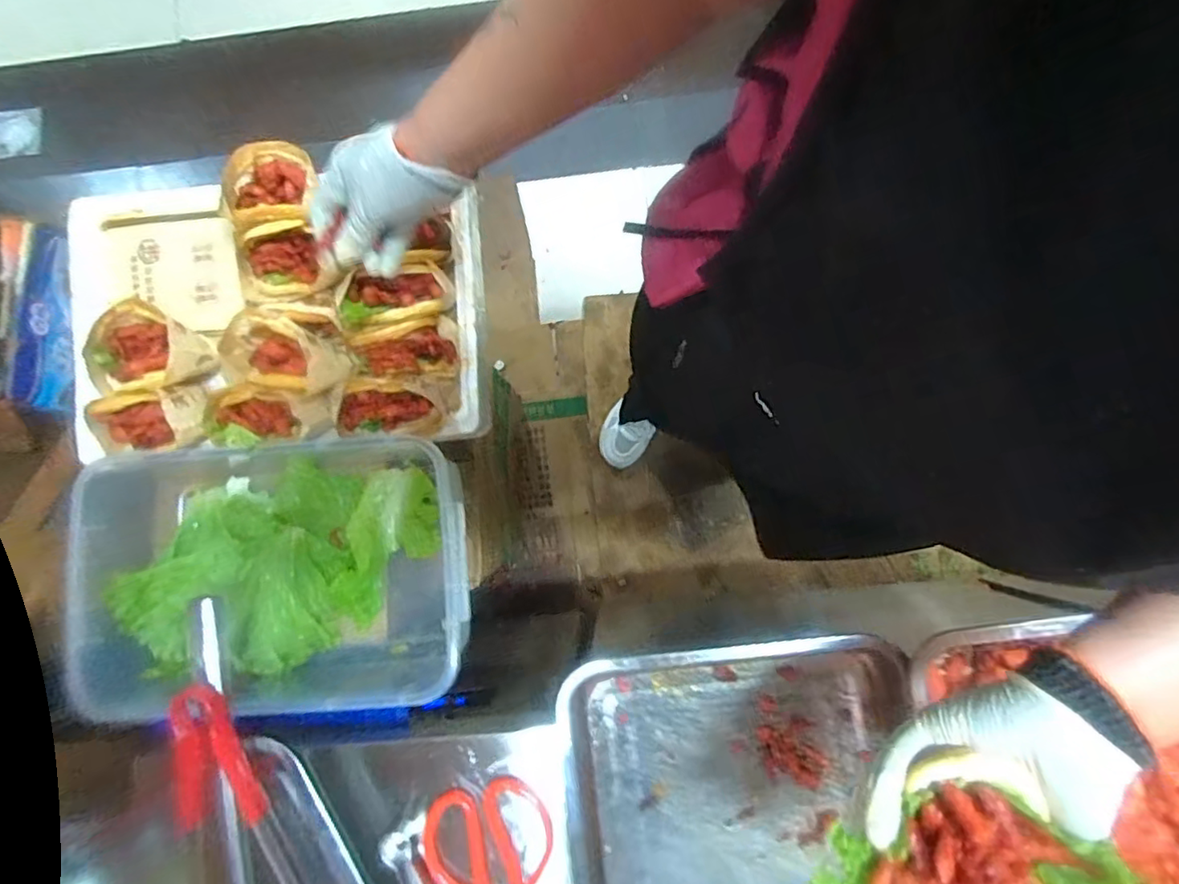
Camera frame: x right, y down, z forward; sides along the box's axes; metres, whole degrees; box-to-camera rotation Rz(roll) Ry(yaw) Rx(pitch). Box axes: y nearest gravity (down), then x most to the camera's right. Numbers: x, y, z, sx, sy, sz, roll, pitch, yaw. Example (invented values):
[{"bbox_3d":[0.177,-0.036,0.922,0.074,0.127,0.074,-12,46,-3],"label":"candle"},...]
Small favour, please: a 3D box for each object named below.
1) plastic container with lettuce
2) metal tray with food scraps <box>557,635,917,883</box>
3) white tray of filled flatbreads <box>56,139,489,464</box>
[{"bbox_3d":[-0.321,0.145,0.646,0.391,0.155,0.259,-6,78,-1],"label":"plastic container with lettuce"},{"bbox_3d":[0.138,0.394,0.512,0.293,0.040,0.448,-6,91,3],"label":"metal tray with food scraps"},{"bbox_3d":[-0.356,-0.145,0.637,0.460,0.104,0.293,-3,78,0],"label":"white tray of filled flatbreads"}]

